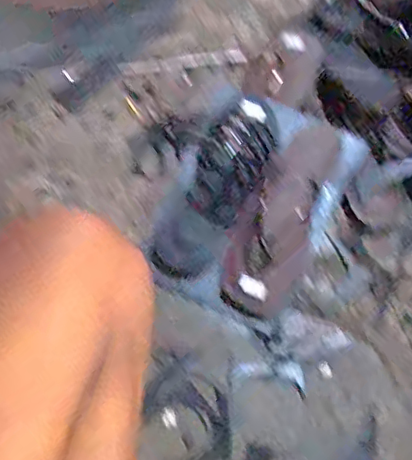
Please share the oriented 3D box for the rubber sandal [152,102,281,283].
[{"bbox_3d":[0.021,-0.061,0.633,0.079,0.061,0.209,23,65,13],"label":"rubber sandal"}]

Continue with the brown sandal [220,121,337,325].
[{"bbox_3d":[0.092,-0.019,0.643,0.080,0.049,0.244,23,65,13],"label":"brown sandal"}]

